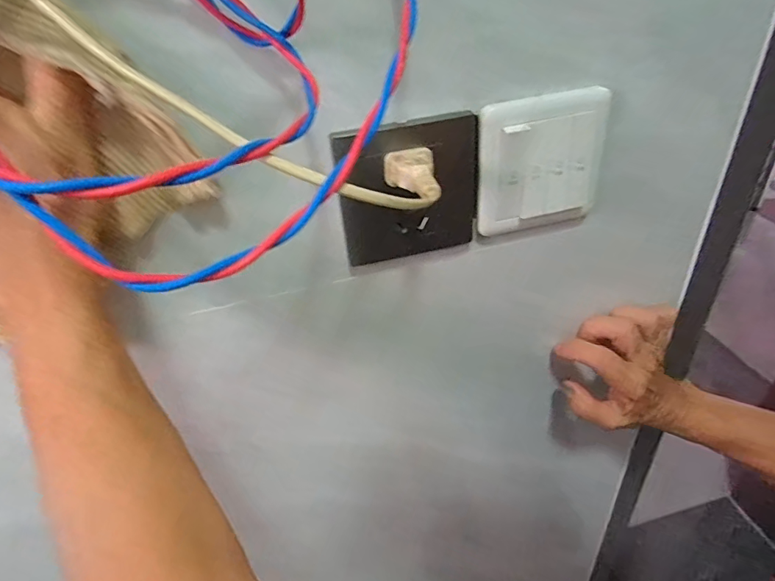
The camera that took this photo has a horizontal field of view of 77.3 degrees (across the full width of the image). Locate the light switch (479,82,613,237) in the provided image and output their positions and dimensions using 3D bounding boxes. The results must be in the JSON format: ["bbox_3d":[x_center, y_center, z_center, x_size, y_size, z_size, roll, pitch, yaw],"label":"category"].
[{"bbox_3d":[0.101,-0.079,0.311,0.089,0.084,0.012,-13,38,-9],"label":"light switch"}]

